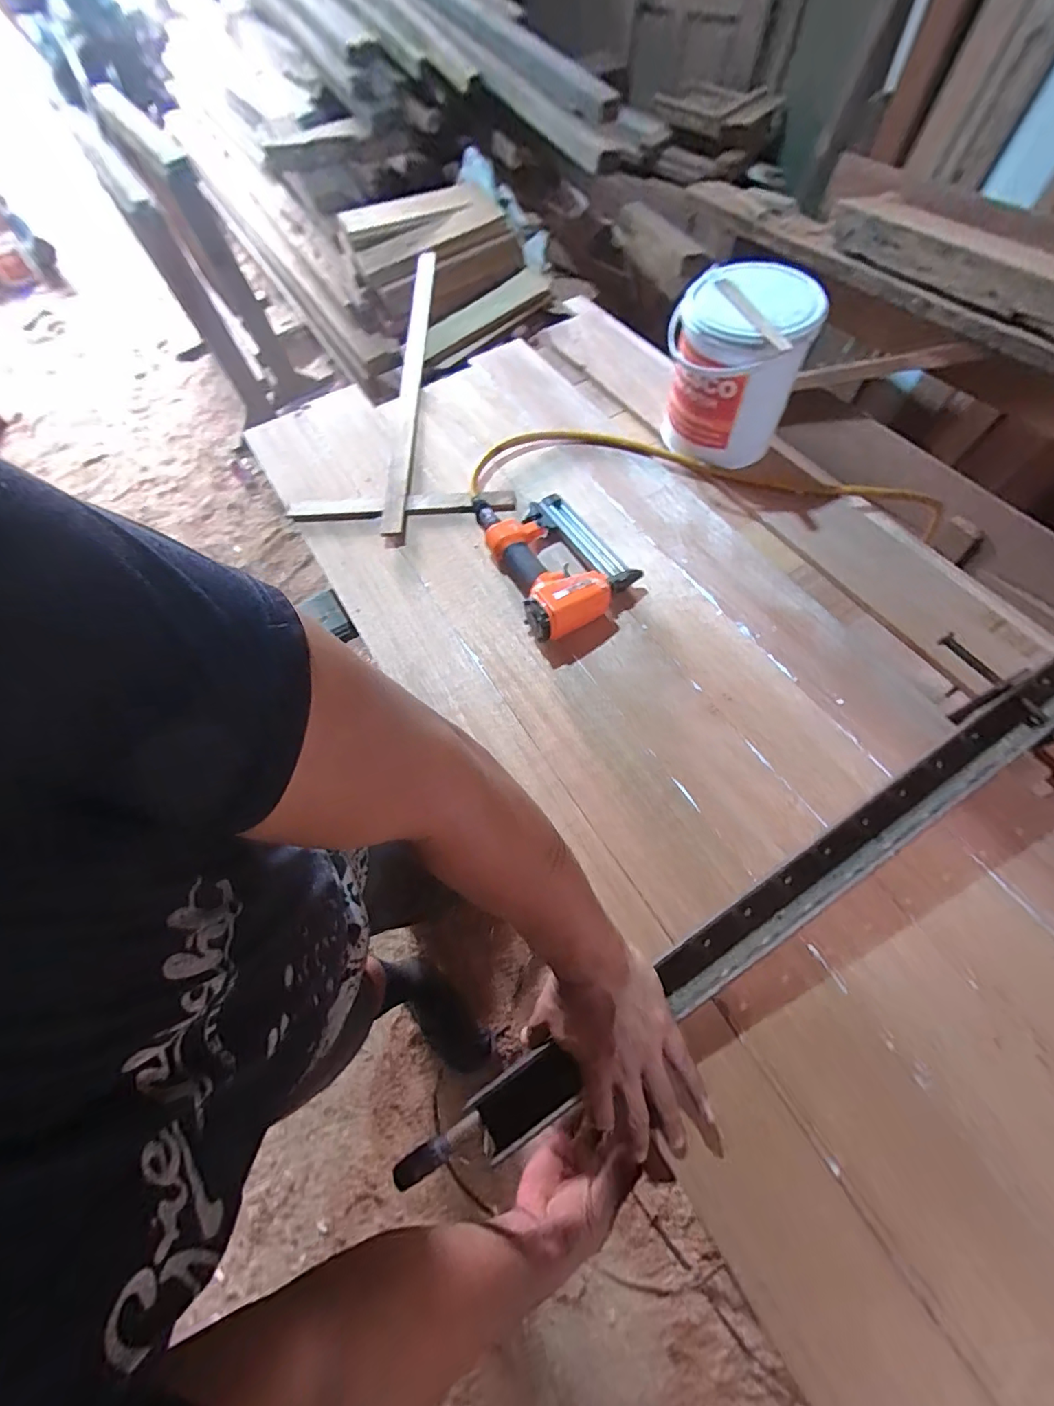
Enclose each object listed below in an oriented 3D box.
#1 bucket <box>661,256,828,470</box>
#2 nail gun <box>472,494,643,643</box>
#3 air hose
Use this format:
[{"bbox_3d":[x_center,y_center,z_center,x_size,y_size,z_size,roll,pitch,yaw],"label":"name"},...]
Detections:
[{"bbox_3d":[0.297,-0.483,0.772,0.180,0.219,0.169,17,64,10],"label":"bucket"},{"bbox_3d":[0.037,-0.225,0.744,0.161,0.059,0.269,-20,64,-8],"label":"nail gun"},{"bbox_3d":[0.268,-0.363,0.815,0.704,0.034,0.176,8,63,6],"label":"air hose"}]

